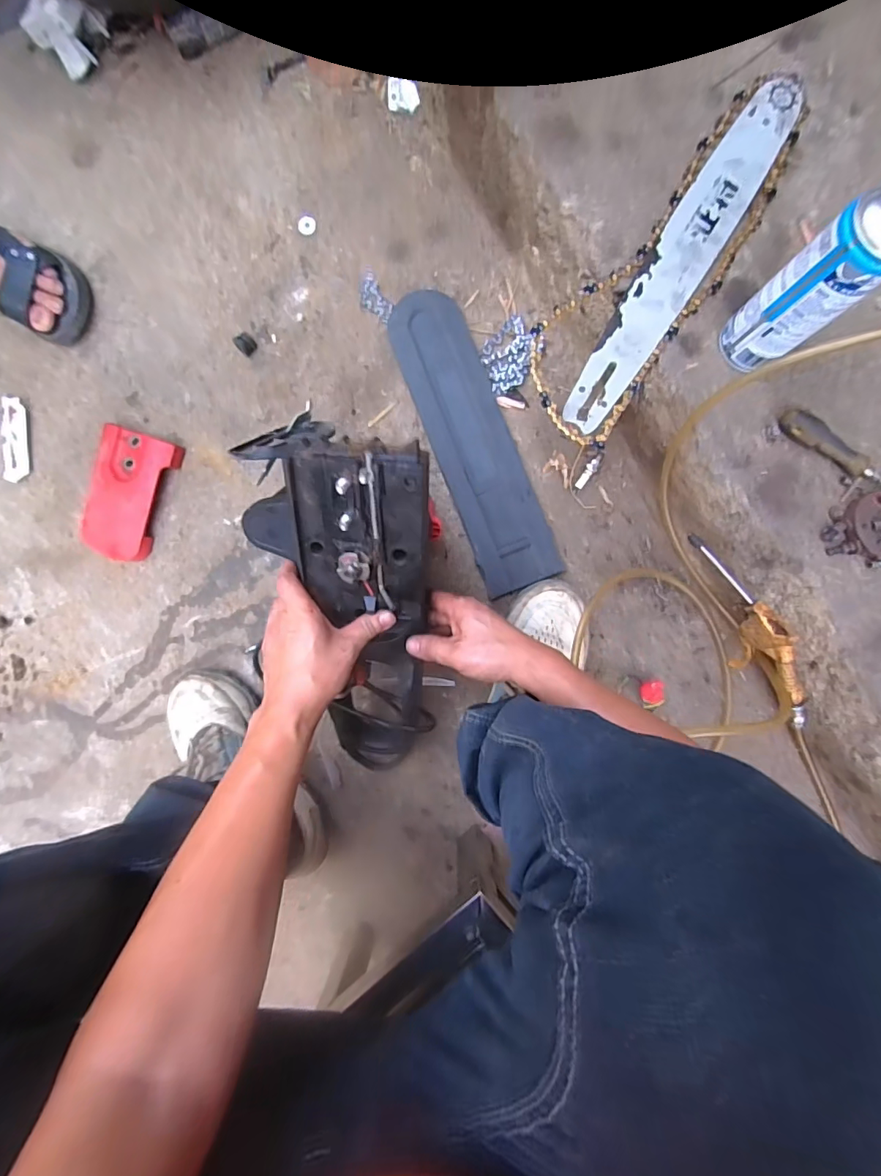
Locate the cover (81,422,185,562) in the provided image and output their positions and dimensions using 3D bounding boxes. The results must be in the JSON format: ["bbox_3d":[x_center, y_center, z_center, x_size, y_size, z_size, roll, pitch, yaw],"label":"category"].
[{"bbox_3d":[-0.417,-0.122,0.639,0.105,0.039,0.168,19,87,1],"label":"cover"}]

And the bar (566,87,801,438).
[{"bbox_3d":[0.269,-0.367,0.521,0.065,0.007,0.466,32,84,0],"label":"bar"}]

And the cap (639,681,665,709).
[{"bbox_3d":[0.268,0.135,0.608,0.026,0.025,0.031,1,84,-5],"label":"cap"}]

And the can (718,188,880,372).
[{"bbox_3d":[0.332,-0.267,0.434,0.053,0.189,0.066,-38,89,-7],"label":"can"}]

